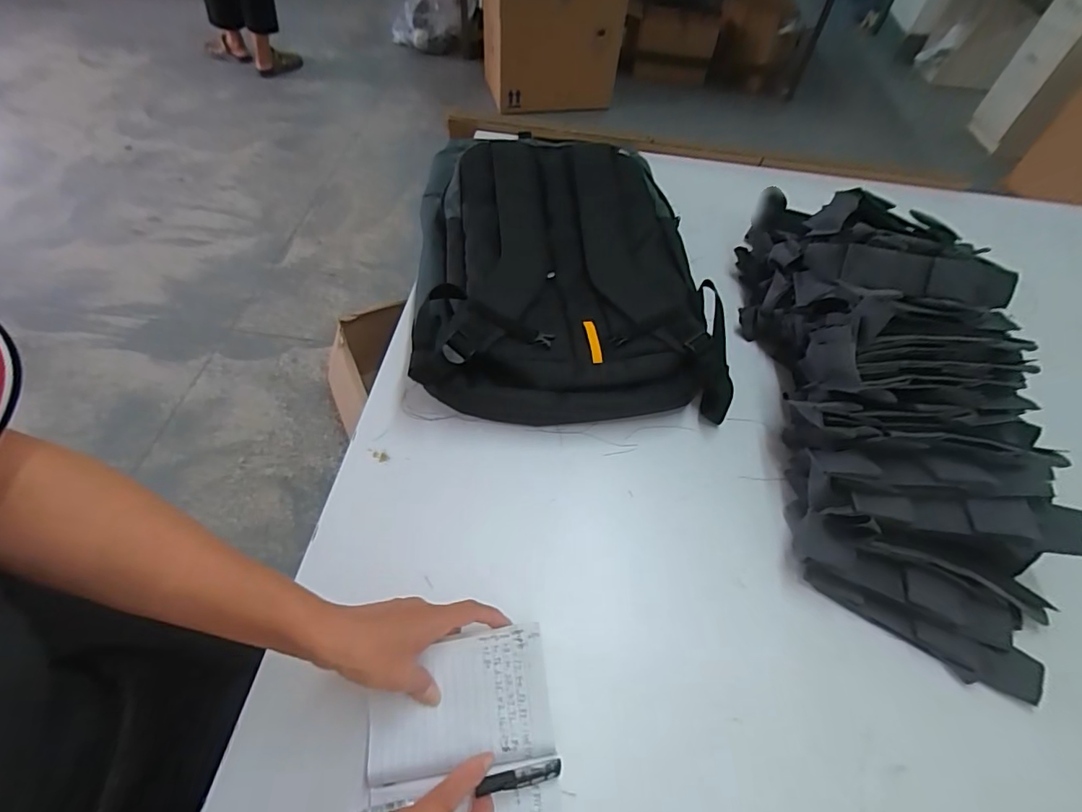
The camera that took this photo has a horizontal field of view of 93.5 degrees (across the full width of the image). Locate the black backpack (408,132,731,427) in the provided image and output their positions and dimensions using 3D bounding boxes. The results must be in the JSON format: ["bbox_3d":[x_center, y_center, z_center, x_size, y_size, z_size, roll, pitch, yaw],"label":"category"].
[{"bbox_3d":[0.017,-0.204,0.676,0.349,0.090,0.497,-2,55,-6],"label":"black backpack"}]

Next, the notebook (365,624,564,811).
[{"bbox_3d":[-0.054,0.267,0.365,0.133,0.025,0.181,-5,56,-9],"label":"notebook"}]

